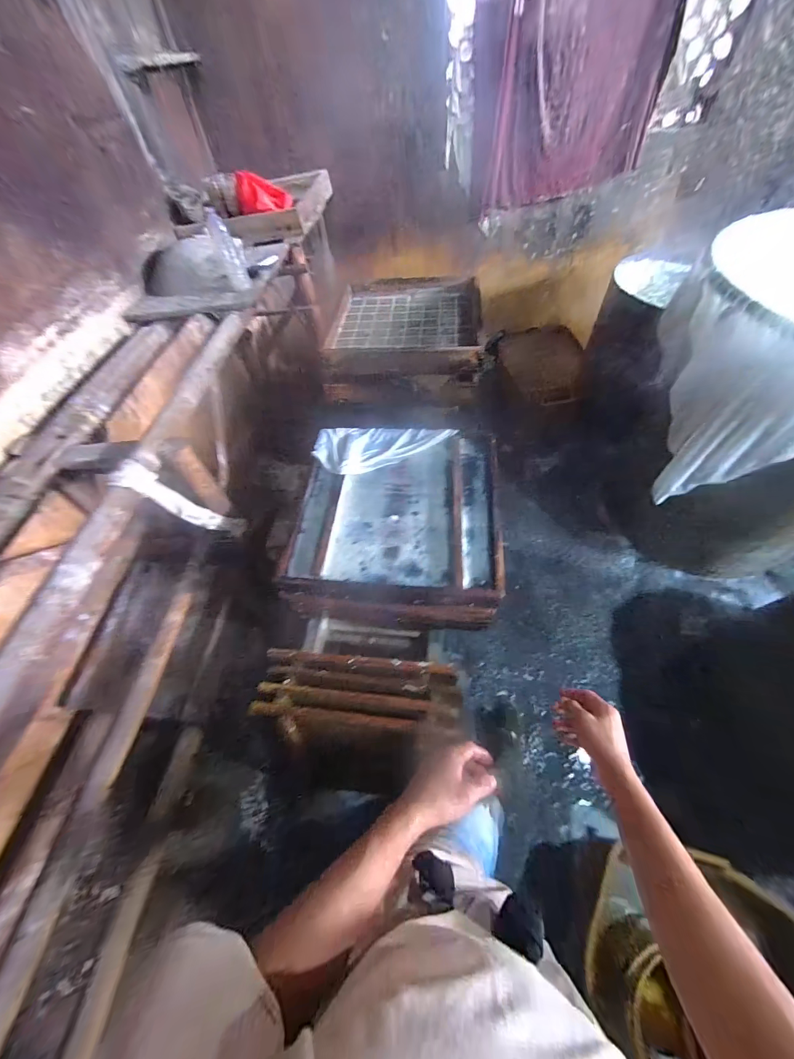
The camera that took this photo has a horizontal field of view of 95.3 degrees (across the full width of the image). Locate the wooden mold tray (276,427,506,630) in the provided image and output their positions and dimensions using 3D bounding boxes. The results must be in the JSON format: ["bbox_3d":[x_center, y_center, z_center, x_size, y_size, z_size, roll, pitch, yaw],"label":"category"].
[{"bbox_3d":[0.007,-0.037,1.038,0.540,0.120,0.626,2,56,7],"label":"wooden mold tray"}]

